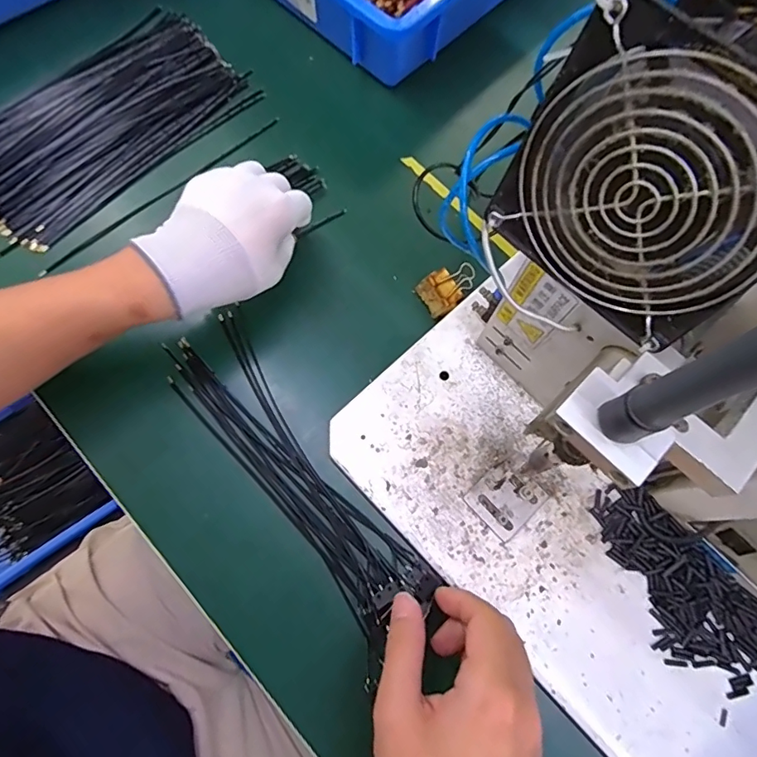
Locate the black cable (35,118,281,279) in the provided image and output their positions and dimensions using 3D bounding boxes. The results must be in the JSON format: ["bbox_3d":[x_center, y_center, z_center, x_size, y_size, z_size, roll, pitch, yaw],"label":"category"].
[{"bbox_3d":[-0.198,-0.181,0.472,0.258,0.006,0.007,-42,79,-13],"label":"black cable"}]

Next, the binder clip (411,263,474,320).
[{"bbox_3d":[0.060,-0.082,0.432,0.045,0.021,0.037,-33,77,-11],"label":"binder clip"}]

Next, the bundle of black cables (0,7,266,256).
[{"bbox_3d":[-0.276,-0.254,0.477,0.153,0.027,0.278,40,75,10],"label":"bundle of black cables"}]

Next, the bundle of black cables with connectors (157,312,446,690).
[{"bbox_3d":[-0.069,0.070,0.385,0.075,0.032,0.288,-39,72,-13],"label":"bundle of black cables with connectors"}]

